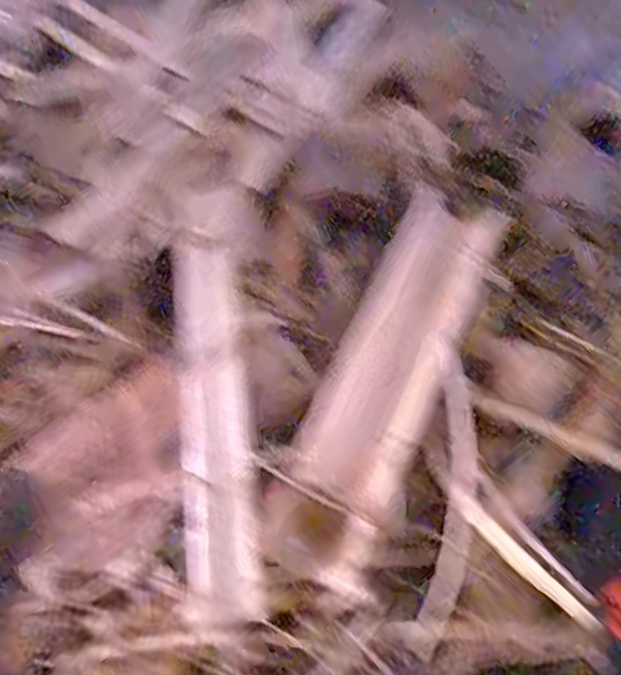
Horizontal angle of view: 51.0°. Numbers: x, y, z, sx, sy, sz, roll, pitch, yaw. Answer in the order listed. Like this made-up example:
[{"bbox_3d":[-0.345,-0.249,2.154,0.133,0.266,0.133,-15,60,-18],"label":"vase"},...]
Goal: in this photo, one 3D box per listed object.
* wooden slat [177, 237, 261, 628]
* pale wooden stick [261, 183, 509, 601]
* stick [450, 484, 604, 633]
[{"bbox_3d":[-0.078,0.054,0.520,0.048,0.012,0.321,-5,68,-5],"label":"wooden slat"},{"bbox_3d":[0.070,0.021,0.546,0.092,0.019,0.363,23,68,7],"label":"pale wooden stick"},{"bbox_3d":[0.156,0.165,0.483,0.018,0.010,0.138,-42,75,-17],"label":"stick"}]

